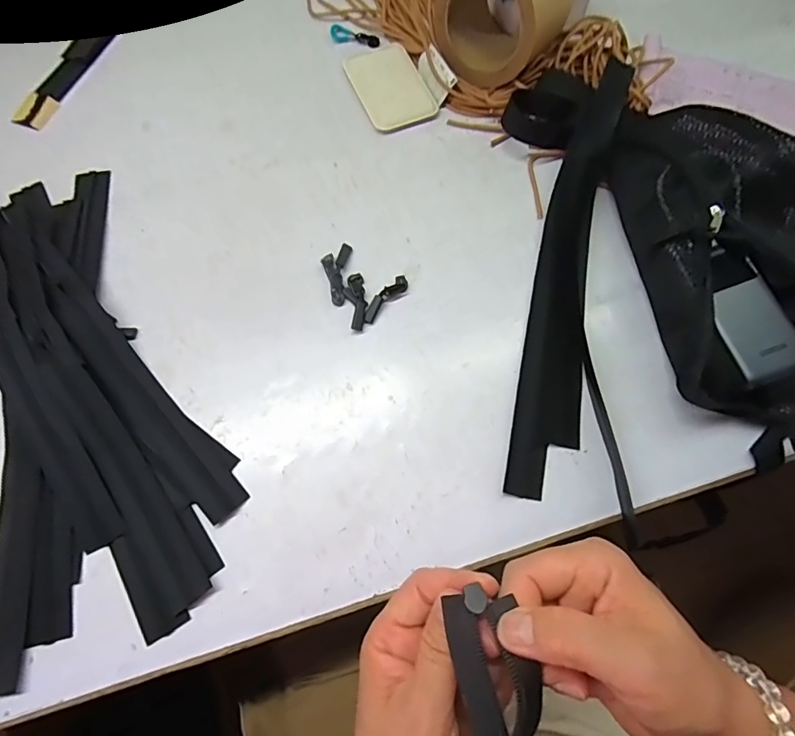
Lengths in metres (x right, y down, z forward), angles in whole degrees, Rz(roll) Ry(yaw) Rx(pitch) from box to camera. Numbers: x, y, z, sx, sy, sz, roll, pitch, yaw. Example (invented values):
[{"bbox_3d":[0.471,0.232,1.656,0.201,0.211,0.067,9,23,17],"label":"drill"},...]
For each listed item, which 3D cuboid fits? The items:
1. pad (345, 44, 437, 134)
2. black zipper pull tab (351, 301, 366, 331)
[{"bbox_3d":[-0.008,-0.283,0.472,0.066,0.008,0.102,-22,73,-9],"label":"pad"},{"bbox_3d":[-0.032,-0.043,0.391,0.008,0.006,0.025,10,71,2],"label":"black zipper pull tab"}]

